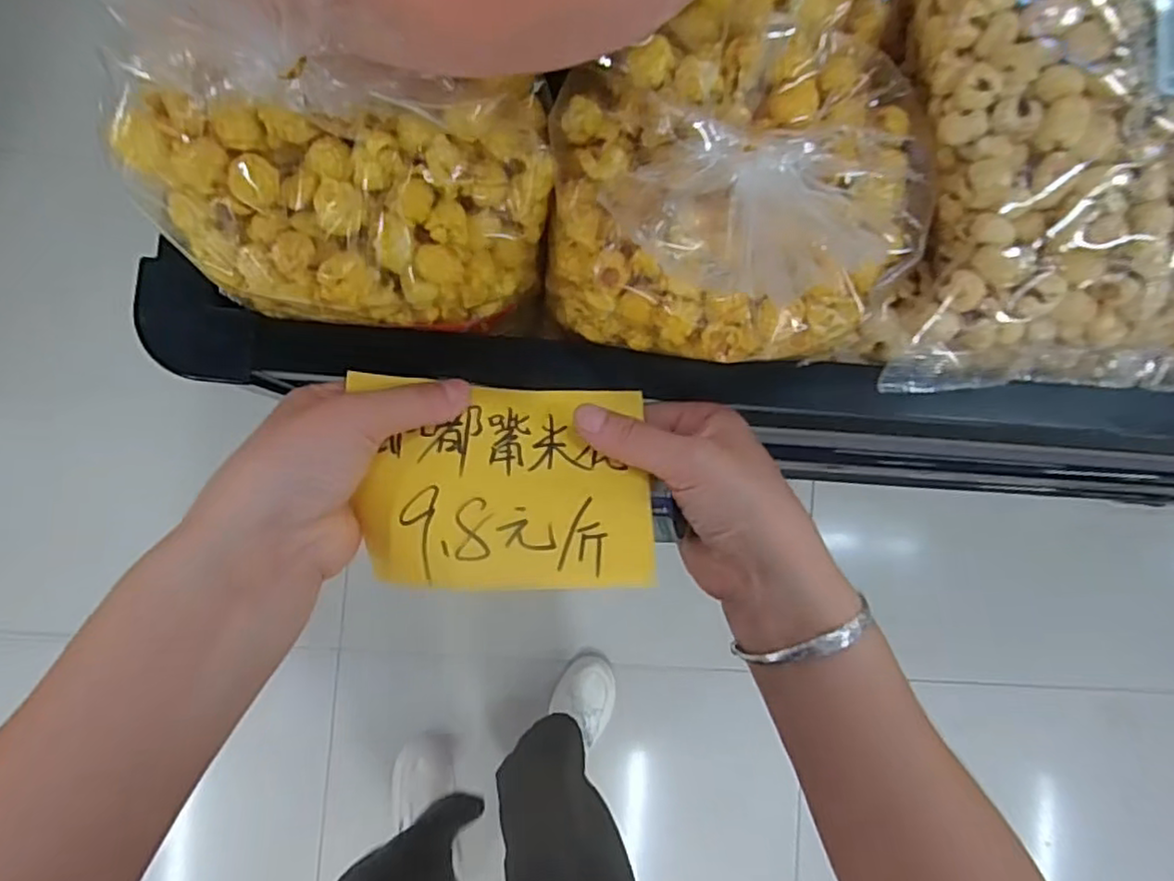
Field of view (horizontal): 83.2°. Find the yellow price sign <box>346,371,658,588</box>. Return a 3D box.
[{"bbox_3d":[-0.039,0.020,0.304,0.132,0.020,0.100,0,60,-5],"label":"yellow price sign"}]

